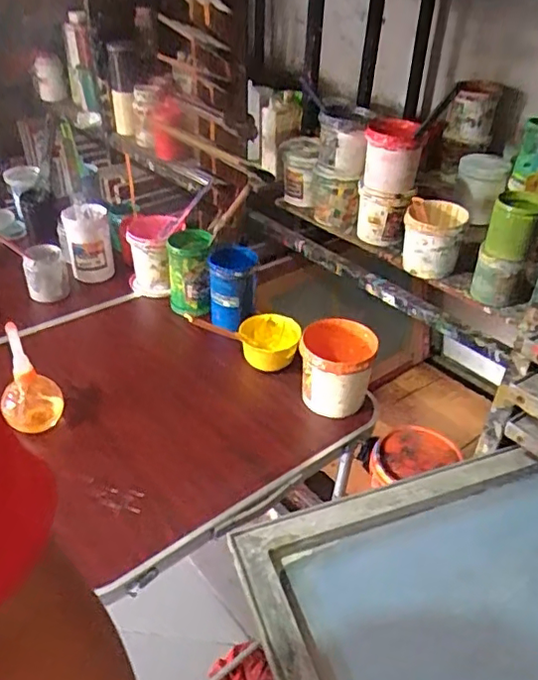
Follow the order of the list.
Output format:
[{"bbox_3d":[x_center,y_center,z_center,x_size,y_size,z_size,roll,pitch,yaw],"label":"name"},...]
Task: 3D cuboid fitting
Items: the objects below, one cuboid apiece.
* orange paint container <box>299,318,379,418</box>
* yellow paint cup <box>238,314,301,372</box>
[{"bbox_3d":[0.111,0.053,0.979,0.124,0.129,0.121,9,38,8],"label":"orange paint container"},{"bbox_3d":[-0.001,0.013,1.078,0.113,0.084,0.105,0,37,-3],"label":"yellow paint cup"}]

